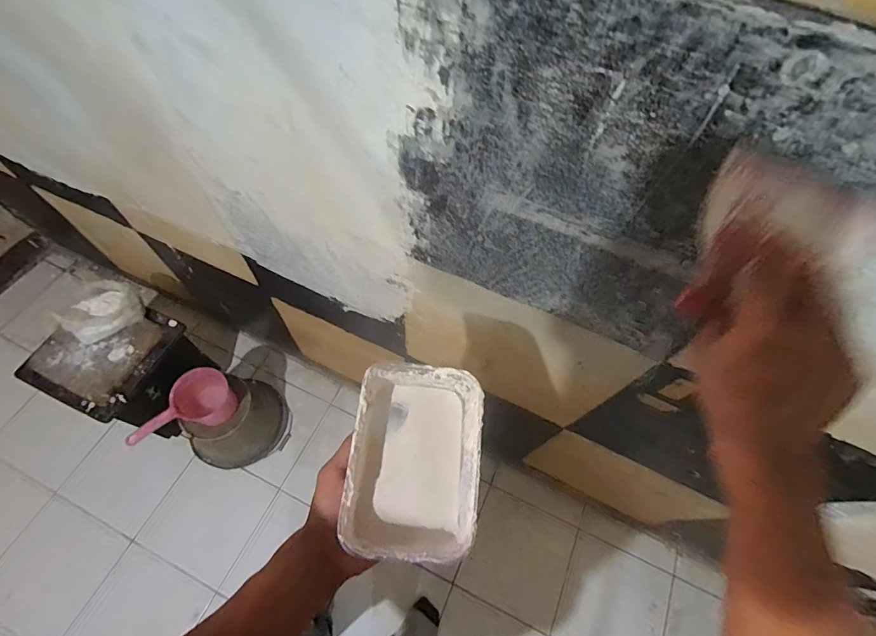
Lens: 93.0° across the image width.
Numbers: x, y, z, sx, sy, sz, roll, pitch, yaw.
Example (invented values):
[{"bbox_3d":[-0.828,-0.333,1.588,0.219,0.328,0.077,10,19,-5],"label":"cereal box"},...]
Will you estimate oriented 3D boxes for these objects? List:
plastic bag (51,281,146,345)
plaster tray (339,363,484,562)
[{"bbox_3d":[-0.887,-0.022,1.095,0.151,0.070,0.170,29,65,12],"label":"plastic bag"},{"bbox_3d":[-0.020,0.133,0.398,0.115,0.052,0.166,6,62,0],"label":"plaster tray"}]

